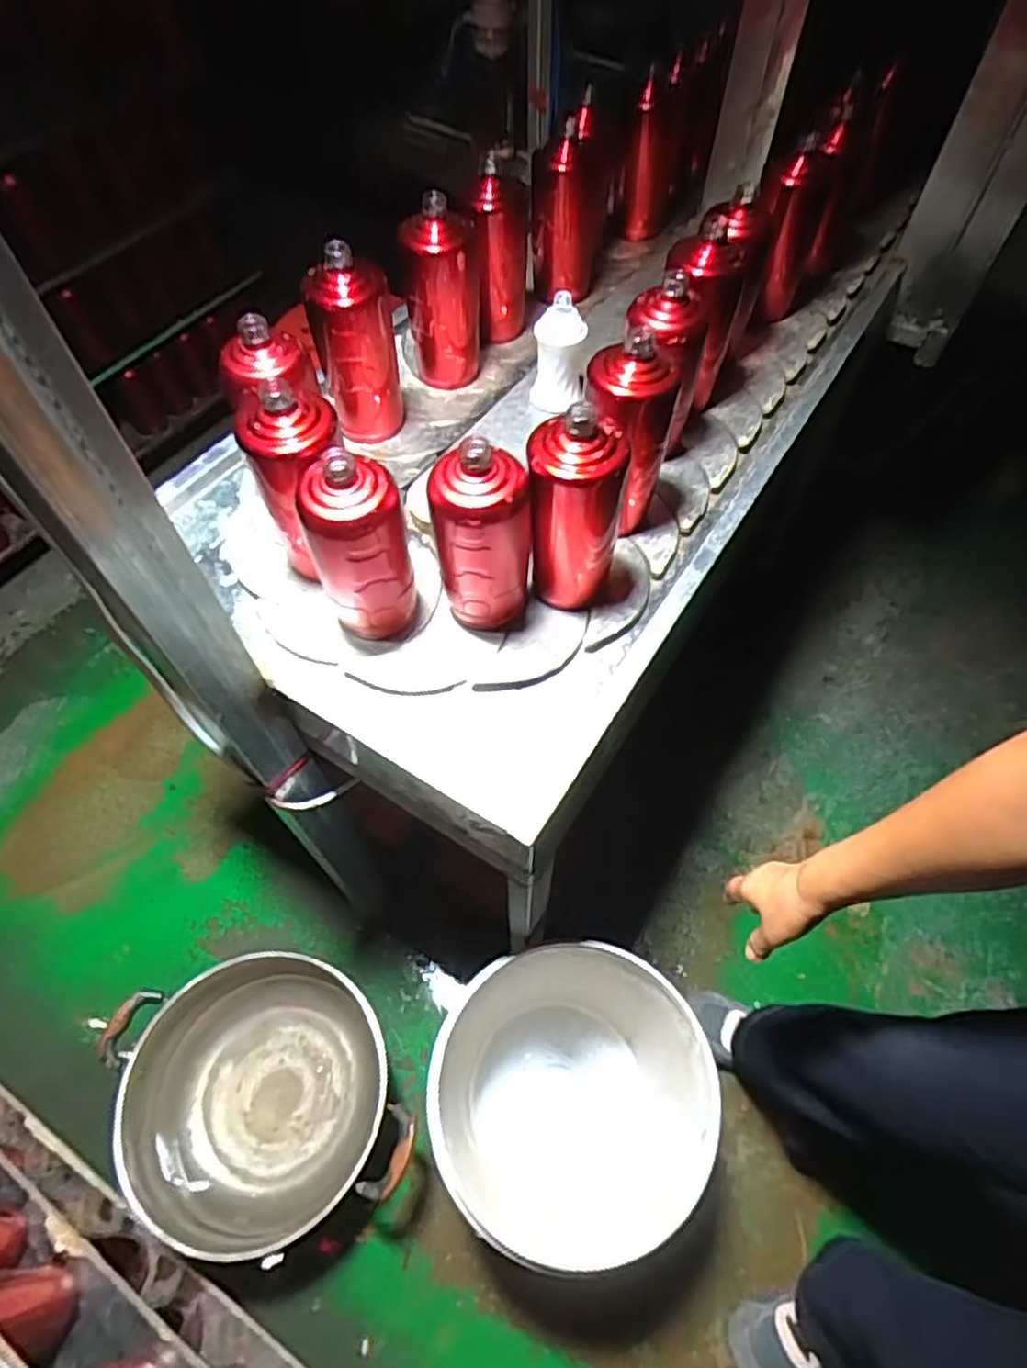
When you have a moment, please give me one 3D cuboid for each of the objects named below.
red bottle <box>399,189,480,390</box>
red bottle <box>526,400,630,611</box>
[{"bbox_3d":[-0.080,-0.455,0.819,0.086,0.196,0.082,-6,50,-4],"label":"red bottle"},{"bbox_3d":[0.055,-0.152,0.631,0.075,0.193,0.075,6,50,7],"label":"red bottle"}]

